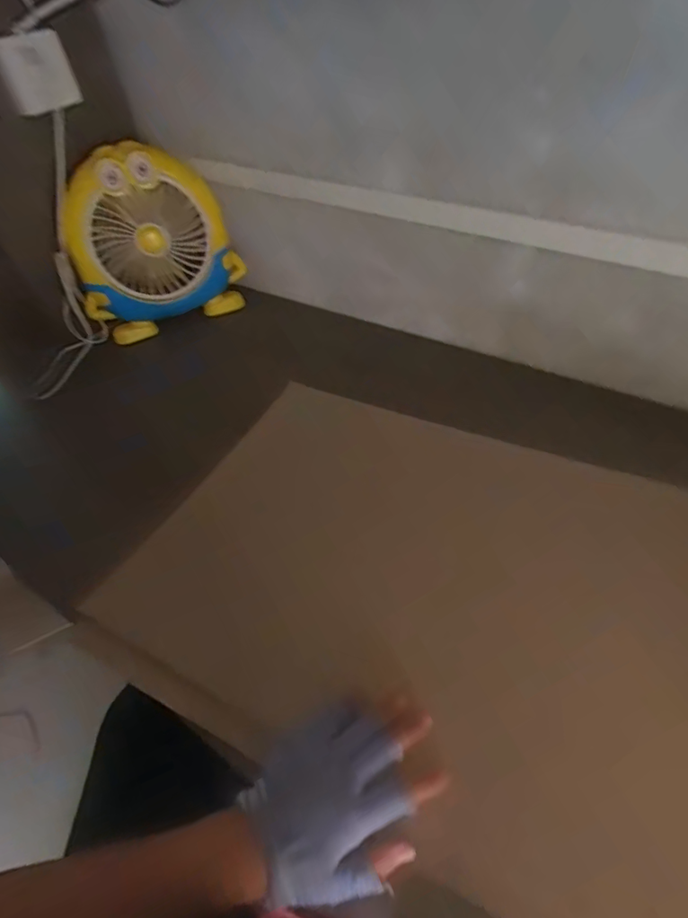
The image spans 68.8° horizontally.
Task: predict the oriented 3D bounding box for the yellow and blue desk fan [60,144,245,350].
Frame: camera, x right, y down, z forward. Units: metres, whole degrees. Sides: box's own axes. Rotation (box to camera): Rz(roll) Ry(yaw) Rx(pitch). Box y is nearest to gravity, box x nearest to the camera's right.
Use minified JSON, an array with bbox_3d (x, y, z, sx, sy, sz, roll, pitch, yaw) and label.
[{"bbox_3d":[-0.320,-0.361,0.842,0.263,0.253,0.110,-21,48,-14],"label":"yellow and blue desk fan"}]

